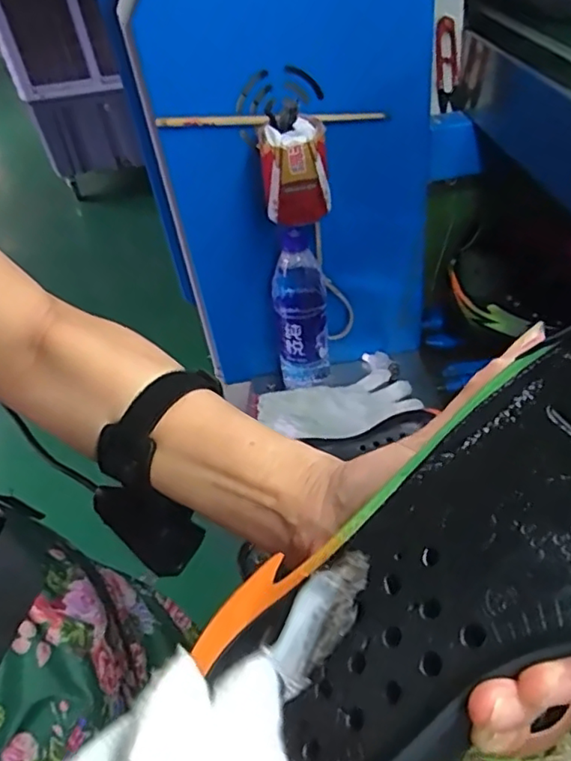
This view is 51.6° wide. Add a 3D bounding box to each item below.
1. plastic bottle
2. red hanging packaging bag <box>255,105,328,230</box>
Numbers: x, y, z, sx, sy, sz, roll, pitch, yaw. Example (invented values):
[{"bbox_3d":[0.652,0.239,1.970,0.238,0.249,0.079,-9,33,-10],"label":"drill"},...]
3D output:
[{"bbox_3d":[0.018,-0.083,0.725,0.063,0.209,0.057,-6,41,2],"label":"plastic bottle"},{"bbox_3d":[0.009,-0.215,0.599,0.065,0.090,0.071,-6,41,2],"label":"red hanging packaging bag"}]

